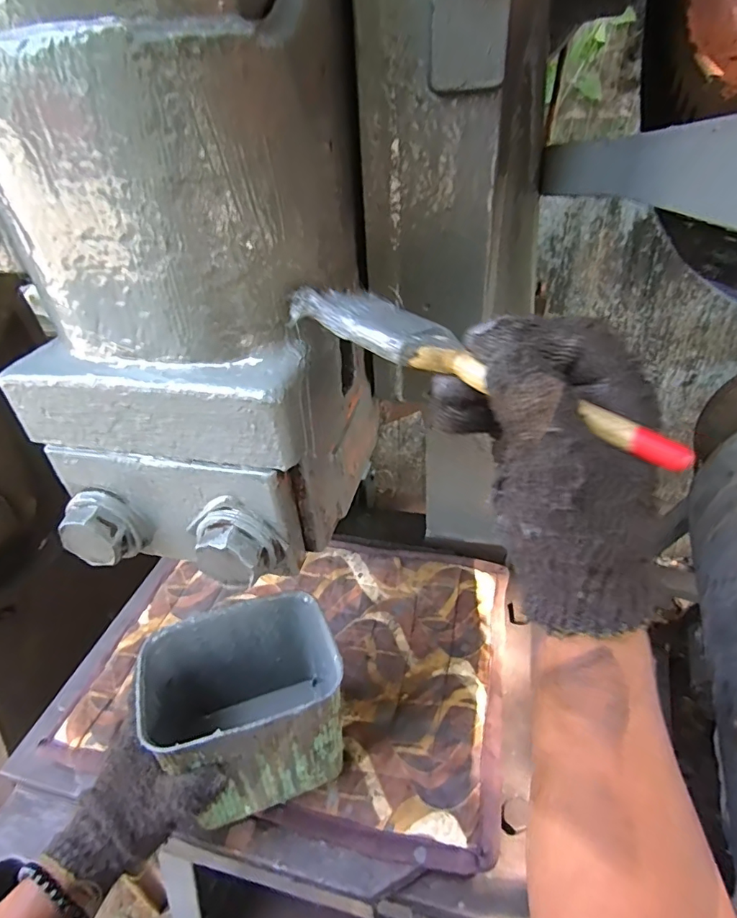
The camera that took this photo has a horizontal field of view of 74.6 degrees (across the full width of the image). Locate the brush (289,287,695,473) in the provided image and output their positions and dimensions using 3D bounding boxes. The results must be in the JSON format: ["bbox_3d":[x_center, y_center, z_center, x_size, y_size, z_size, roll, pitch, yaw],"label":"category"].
[{"bbox_3d":[0.050,-0.046,0.233,0.195,0.013,0.043,29,43,23],"label":"brush"}]

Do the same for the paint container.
[{"bbox_3d":[-0.111,0.229,0.445,0.149,0.145,0.121,-12,35,-15],"label":"paint container"}]

